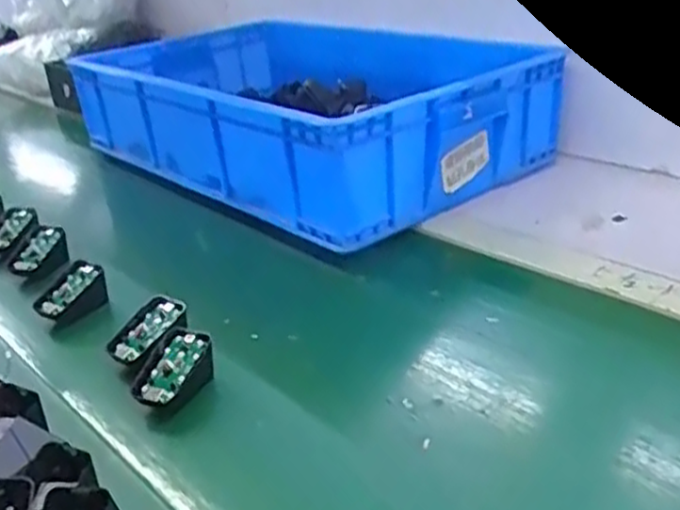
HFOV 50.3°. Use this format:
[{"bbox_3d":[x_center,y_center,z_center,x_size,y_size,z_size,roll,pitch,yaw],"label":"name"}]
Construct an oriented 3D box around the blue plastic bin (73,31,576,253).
[{"bbox_3d":[-0.073,-0.206,1.028,0.404,0.143,0.639,-25,33,-32],"label":"blue plastic bin"}]

